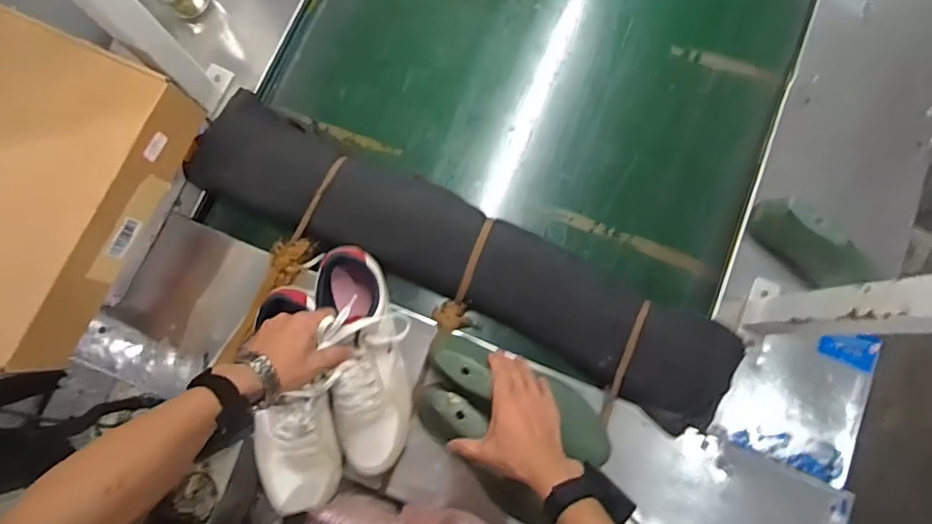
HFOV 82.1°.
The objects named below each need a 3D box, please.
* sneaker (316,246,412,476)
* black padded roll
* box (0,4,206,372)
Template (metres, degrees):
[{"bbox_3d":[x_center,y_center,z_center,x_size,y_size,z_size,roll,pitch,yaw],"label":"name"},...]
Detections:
[{"bbox_3d":[-0.129,0.121,0.672,0.088,0.108,0.273,-9,83,-3],"label":"sneaker"},{"bbox_3d":[-0.002,0.004,0.816,0.825,0.143,0.165,27,80,4],"label":"black padded roll"},{"bbox_3d":[-0.522,-0.085,0.618,0.263,0.091,0.368,23,80,3],"label":"box"}]

